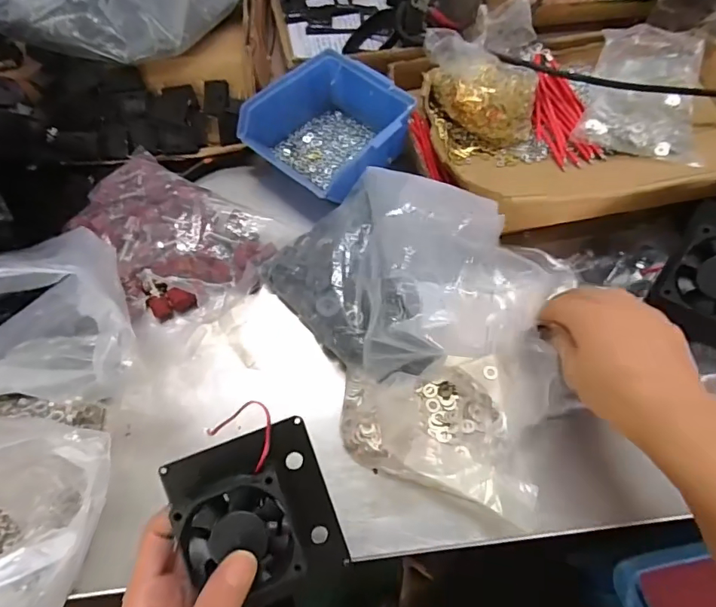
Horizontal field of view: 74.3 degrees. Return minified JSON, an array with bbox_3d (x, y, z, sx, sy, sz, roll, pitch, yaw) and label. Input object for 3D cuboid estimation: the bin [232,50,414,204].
[{"bbox_3d":[-0.028,-0.171,0.468,0.128,0.061,0.128,38,68,18],"label":"bin"}]

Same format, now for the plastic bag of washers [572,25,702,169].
[{"bbox_3d":[0.292,-0.216,0.476,0.110,0.039,0.160,18,64,9],"label":"plastic bag of washers"}]

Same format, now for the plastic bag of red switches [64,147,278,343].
[{"bbox_3d":[-0.171,-0.053,0.421,0.169,0.044,0.132,30,66,14],"label":"plastic bag of red switches"}]

